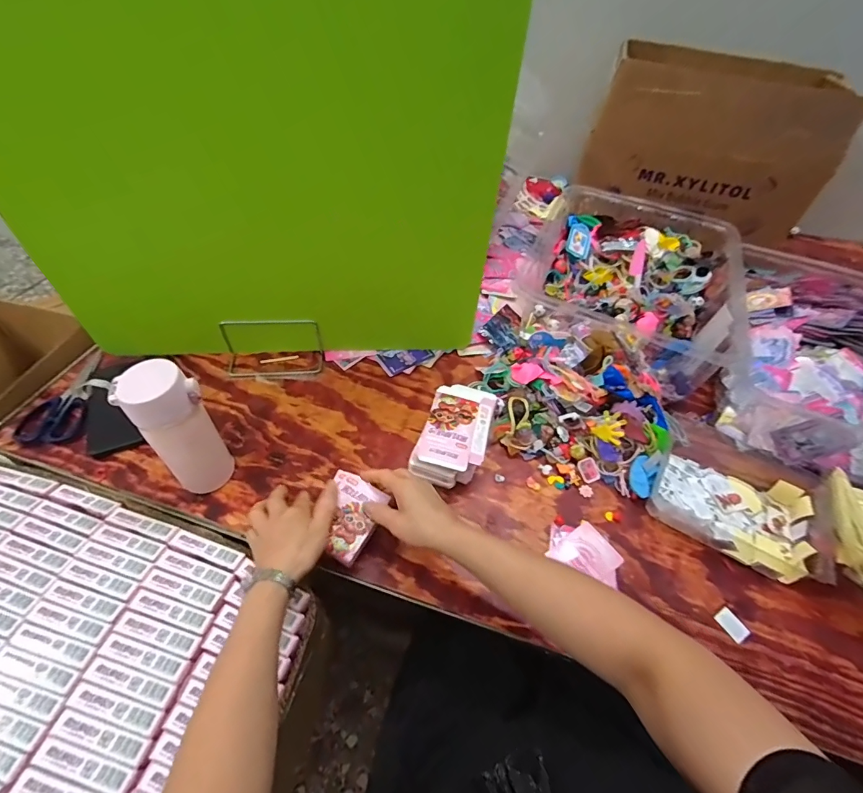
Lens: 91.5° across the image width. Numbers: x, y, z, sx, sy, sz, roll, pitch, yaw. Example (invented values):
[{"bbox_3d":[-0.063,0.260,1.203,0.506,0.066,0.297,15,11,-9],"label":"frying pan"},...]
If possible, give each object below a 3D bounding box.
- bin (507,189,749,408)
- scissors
[{"bbox_3d":[0.372,-0.226,0.779,0.360,0.138,0.441,23,53,14],"label":"bin"},{"bbox_3d":[-0.538,-0.001,0.634,0.079,0.015,0.168,14,51,6],"label":"scissors"}]

